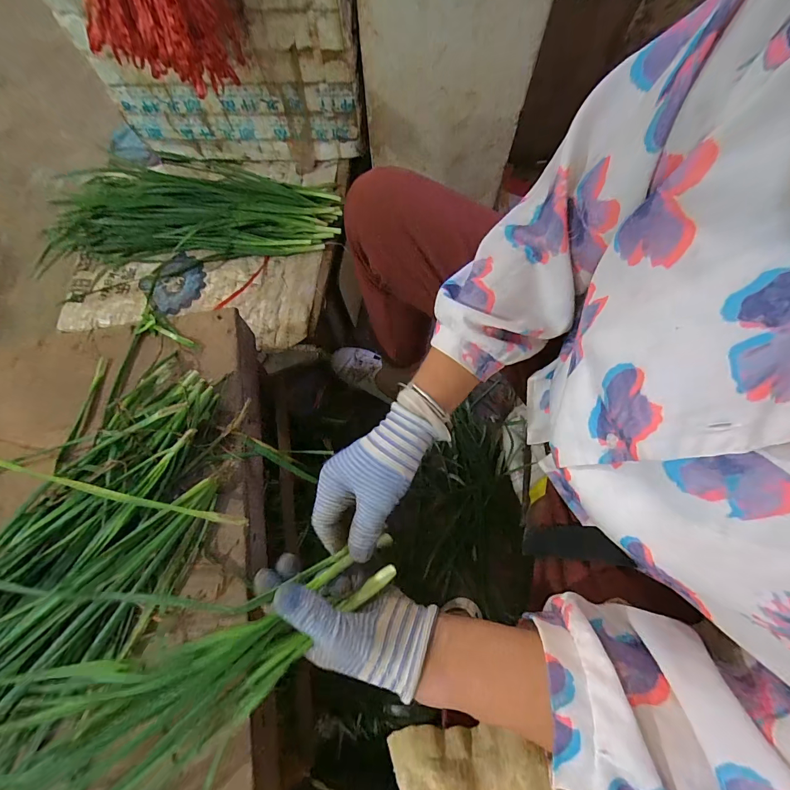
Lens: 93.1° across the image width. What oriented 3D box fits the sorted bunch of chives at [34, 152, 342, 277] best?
[{"bbox_3d":[-0.357,-0.313,0.637,0.504,0.067,0.167,4,70,2],"label":"sorted bunch of chives"}]

